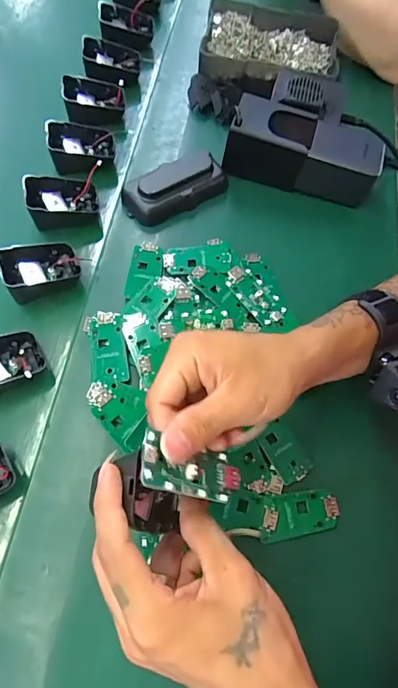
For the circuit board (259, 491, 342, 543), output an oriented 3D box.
[{"bbox_3d":[0.076,0.129,0.330,0.061,0.007,0.031,-11,66,-6],"label":"circuit board"}]

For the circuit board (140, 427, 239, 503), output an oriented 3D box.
[{"bbox_3d":[-0.005,0.070,0.245,0.062,0.011,0.030,22,61,-32],"label":"circuit board"}]

